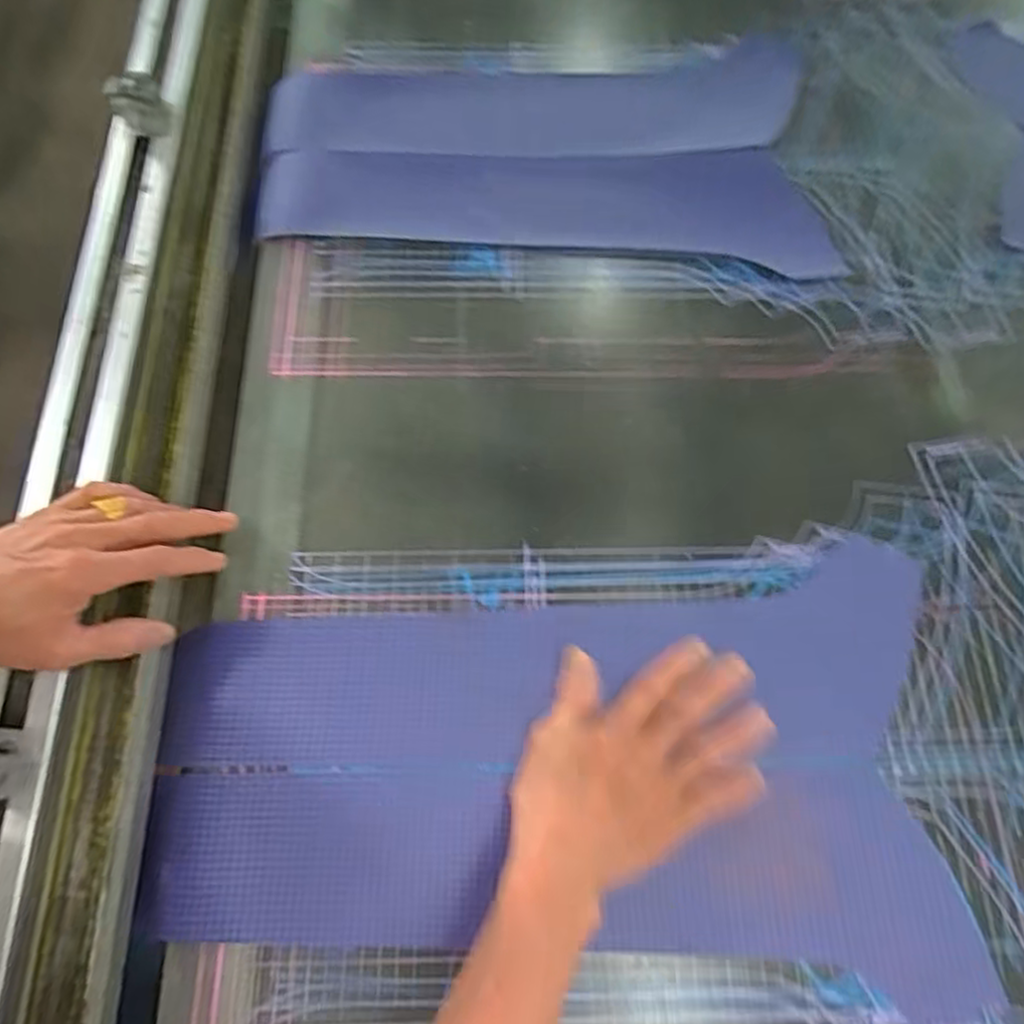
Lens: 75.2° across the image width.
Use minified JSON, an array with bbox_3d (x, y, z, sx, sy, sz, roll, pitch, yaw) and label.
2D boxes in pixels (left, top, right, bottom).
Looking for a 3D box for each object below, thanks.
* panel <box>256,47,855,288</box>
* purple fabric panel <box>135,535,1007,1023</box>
[{"bbox_3d":[0.023,-0.312,0.580,0.471,0.026,0.263,0,70,-1],"label":"panel"},{"bbox_3d":[0.025,0.151,0.402,0.467,0.014,0.240,0,70,-1],"label":"purple fabric panel"}]

